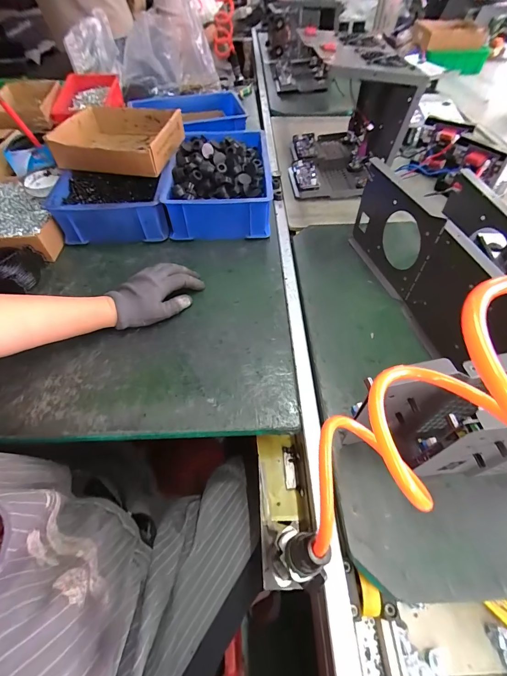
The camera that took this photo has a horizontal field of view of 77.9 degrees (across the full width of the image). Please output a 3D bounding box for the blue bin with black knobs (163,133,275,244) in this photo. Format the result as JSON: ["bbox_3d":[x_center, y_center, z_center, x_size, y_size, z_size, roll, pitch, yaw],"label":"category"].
[{"bbox_3d":[-0.070,-0.340,0.661,0.198,0.112,0.294,-2,54,0],"label":"blue bin with black knobs"}]

